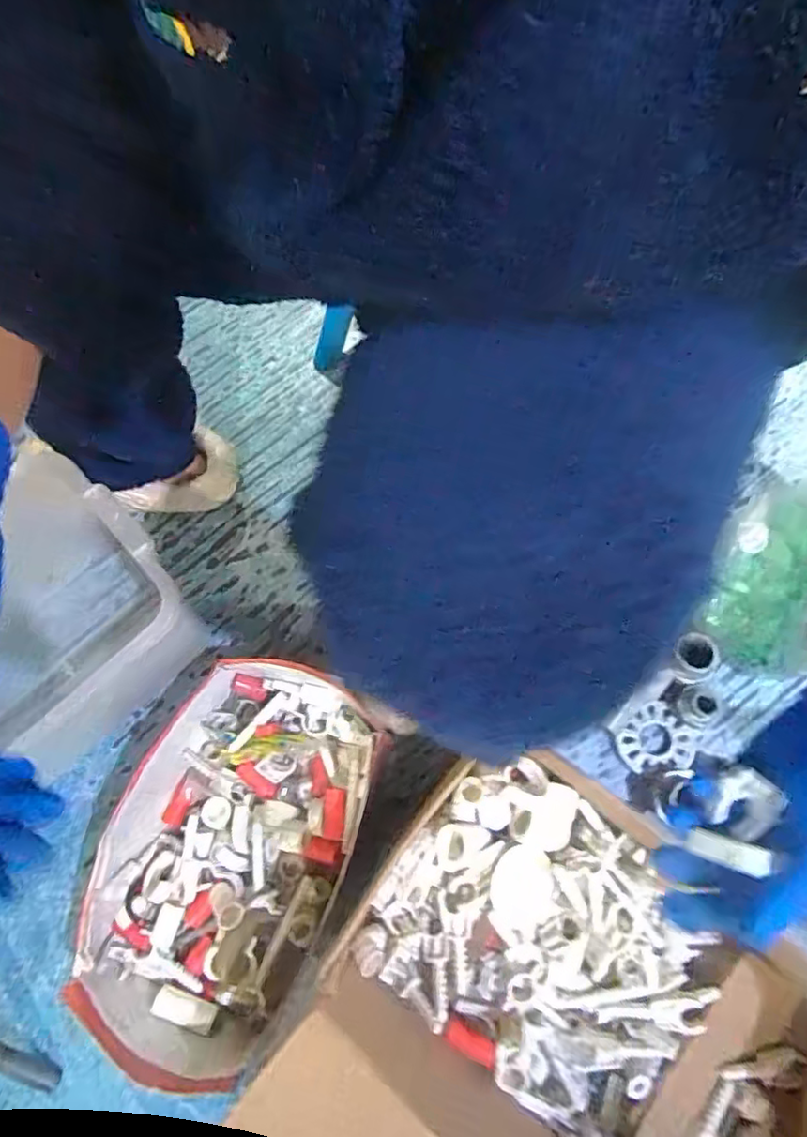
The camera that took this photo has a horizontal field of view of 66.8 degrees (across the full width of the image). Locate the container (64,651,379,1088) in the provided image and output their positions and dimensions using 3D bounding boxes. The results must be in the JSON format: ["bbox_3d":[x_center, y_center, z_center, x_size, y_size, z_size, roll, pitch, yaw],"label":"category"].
[{"bbox_3d":[-0.177,0.268,0.586,0.237,0.092,0.353,16,74,9],"label":"container"}]

